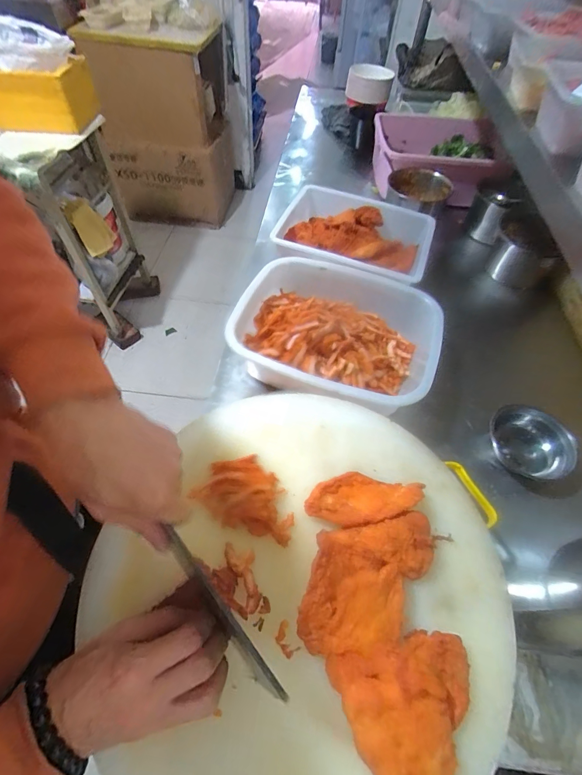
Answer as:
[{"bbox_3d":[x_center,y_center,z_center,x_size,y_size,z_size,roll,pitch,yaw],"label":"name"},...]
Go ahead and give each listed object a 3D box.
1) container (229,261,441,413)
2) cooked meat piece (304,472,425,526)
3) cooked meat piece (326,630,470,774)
[{"bbox_3d":[0.074,-0.091,0.601,0.317,0.098,0.268,22,57,11],"label":"container"},{"bbox_3d":[0.079,0.120,0.380,0.120,0.037,0.056,-3,56,-5],"label":"cooked meat piece"},{"bbox_3d":[0.102,0.262,0.281,0.123,0.043,0.098,-9,57,-9],"label":"cooked meat piece"}]

